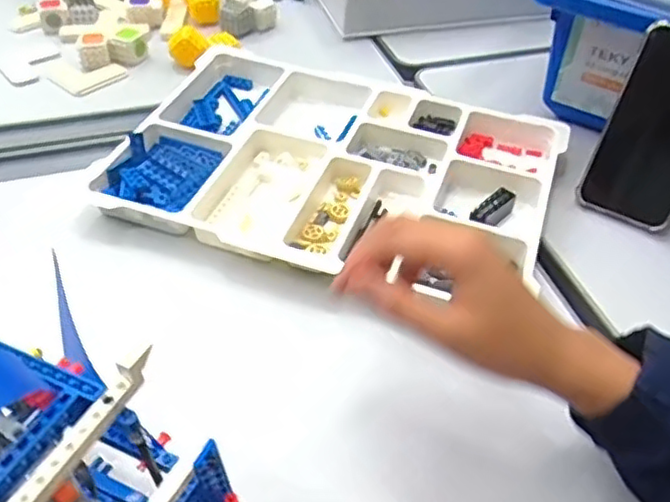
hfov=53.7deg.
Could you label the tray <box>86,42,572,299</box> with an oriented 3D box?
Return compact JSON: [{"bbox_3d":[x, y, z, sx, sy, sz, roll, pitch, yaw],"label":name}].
[{"bbox_3d":[0.001,-0.080,0.599,0.373,0.040,0.266,17,46,13],"label":"tray"}]

